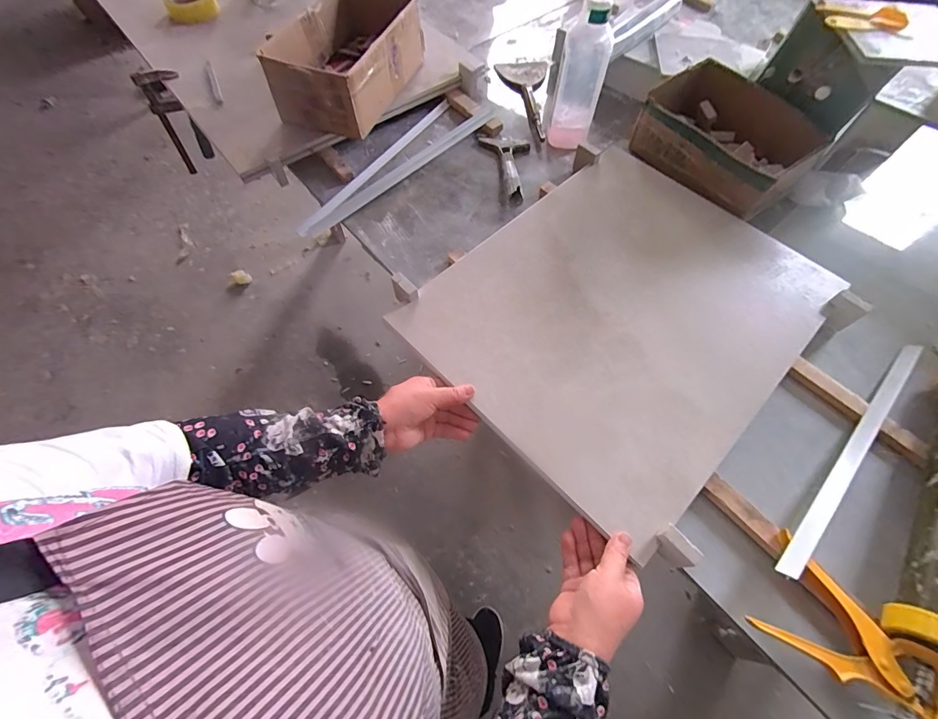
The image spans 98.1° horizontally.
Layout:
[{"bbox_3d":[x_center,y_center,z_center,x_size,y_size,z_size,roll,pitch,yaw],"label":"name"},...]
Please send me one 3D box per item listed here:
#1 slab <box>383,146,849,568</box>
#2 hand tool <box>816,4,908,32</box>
[{"bbox_3d":[0.212,-0.075,0.571,0.507,0.015,0.417,-41,71,-18],"label":"slab"},{"bbox_3d":[0.537,-0.461,0.550,0.117,0.009,0.056,3,63,1],"label":"hand tool"}]

